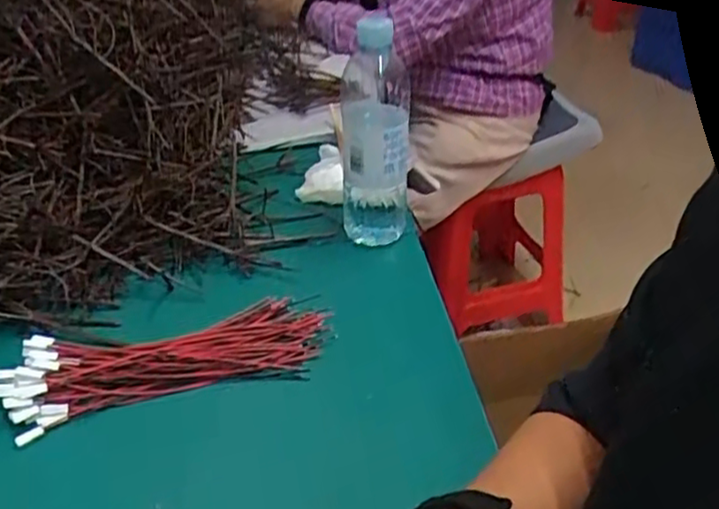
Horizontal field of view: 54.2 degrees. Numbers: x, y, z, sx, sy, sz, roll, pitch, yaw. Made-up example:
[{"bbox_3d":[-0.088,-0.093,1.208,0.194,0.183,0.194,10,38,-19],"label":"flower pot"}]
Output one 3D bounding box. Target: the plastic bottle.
[{"bbox_3d":[0.016,-0.109,0.690,0.064,0.238,0.072,-1,34,1],"label":"plastic bottle"}]

